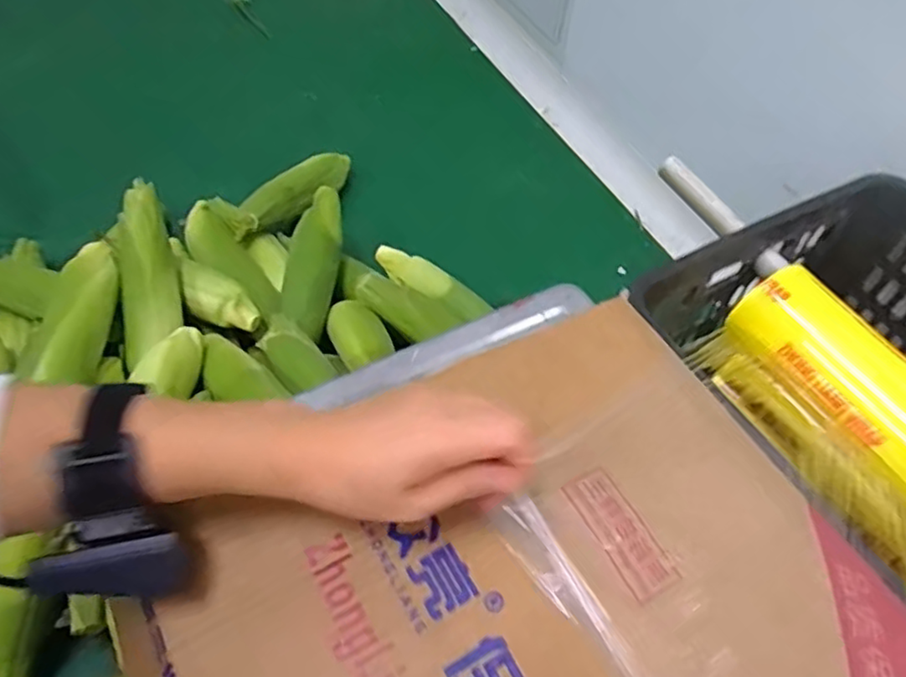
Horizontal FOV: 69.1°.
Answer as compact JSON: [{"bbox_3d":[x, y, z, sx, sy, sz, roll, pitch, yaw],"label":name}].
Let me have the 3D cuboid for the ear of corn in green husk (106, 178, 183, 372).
[{"bbox_3d":[-0.326,-0.064,0.692,0.066,0.063,0.203,-8,75,-11],"label":"ear of corn in green husk"}]

